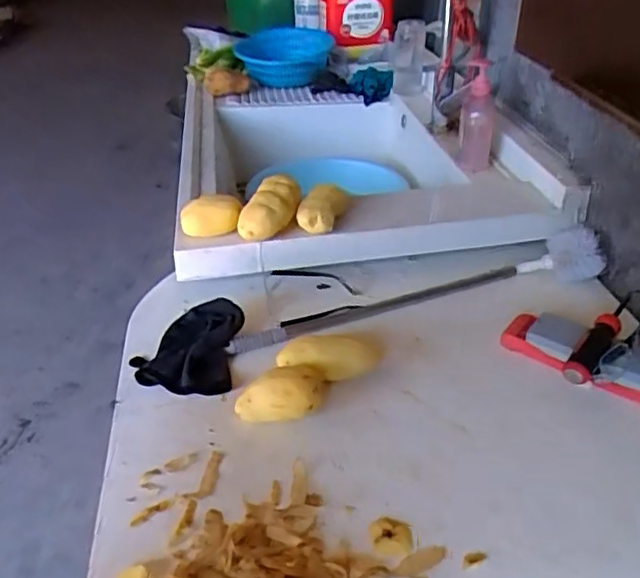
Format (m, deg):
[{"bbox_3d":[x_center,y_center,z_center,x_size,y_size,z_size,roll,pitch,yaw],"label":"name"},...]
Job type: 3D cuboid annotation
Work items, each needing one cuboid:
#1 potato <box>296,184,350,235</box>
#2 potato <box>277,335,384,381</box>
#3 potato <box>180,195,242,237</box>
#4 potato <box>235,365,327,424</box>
[{"bbox_3d":[0.006,-0.120,0.905,0.056,0.051,0.101,8,35,15],"label":"potato"},{"bbox_3d":[0.011,0.085,0.751,0.122,0.037,0.056,-5,34,-4],"label":"potato"},{"bbox_3d":[-0.160,-0.105,0.893,0.087,0.044,0.053,-4,34,-3],"label":"potato"},{"bbox_3d":[-0.043,0.121,0.695,0.102,0.050,0.047,-6,34,-6],"label":"potato"}]

